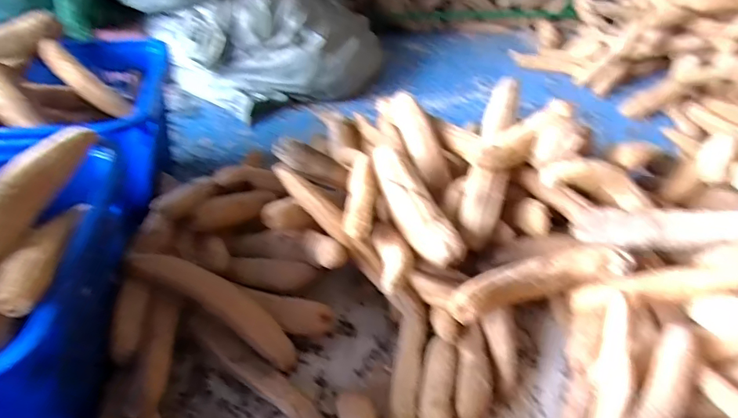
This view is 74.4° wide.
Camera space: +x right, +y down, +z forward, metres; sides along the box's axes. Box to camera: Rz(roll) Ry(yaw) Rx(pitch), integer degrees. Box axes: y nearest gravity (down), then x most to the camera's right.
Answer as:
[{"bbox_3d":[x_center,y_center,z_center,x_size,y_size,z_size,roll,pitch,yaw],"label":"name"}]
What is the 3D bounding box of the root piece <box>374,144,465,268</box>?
[{"bbox_3d":[0.095,-0.005,1.088,0.095,0.098,0.340,-13,39,-20],"label":"root piece"}]

